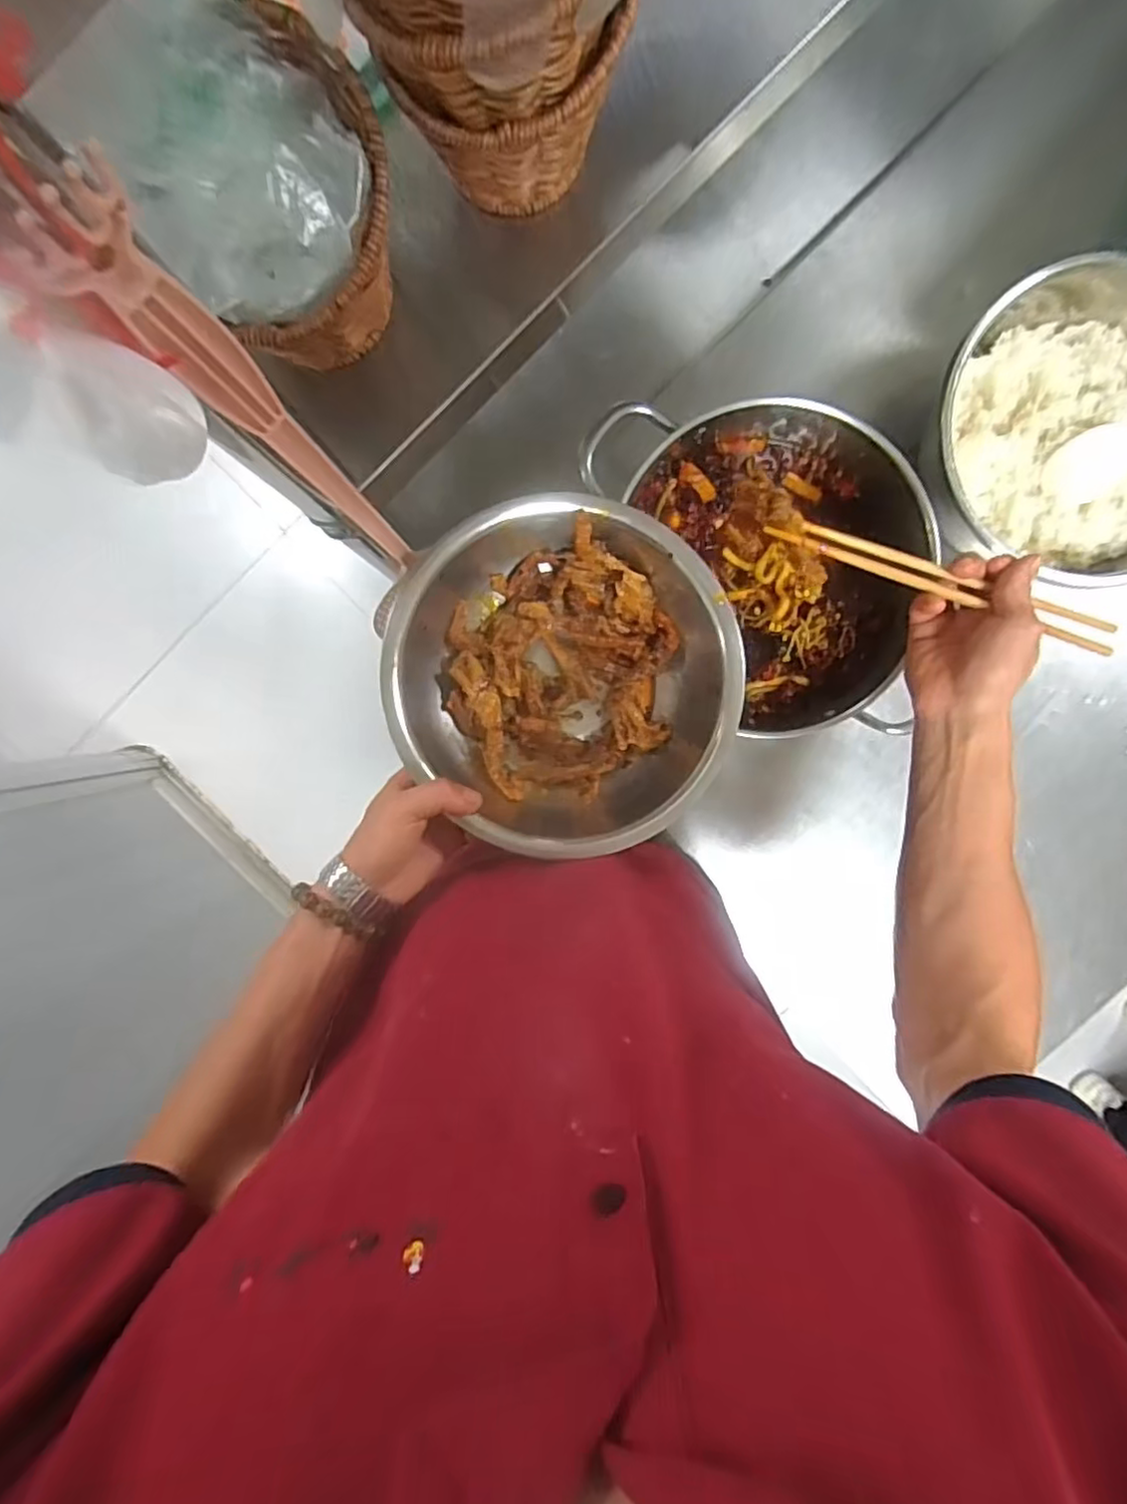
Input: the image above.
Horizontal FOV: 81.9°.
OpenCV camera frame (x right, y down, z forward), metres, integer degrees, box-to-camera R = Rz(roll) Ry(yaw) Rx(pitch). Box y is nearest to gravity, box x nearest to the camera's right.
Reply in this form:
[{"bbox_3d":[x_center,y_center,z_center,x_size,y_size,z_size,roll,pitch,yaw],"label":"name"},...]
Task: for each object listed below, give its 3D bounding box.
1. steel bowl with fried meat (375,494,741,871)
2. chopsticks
[{"bbox_3d":[0.006,-0.056,0.508,0.245,0.091,0.244,0,92,-2],"label":"steel bowl with fried meat"},{"bbox_3d":[0.273,-0.124,0.472,0.268,0.018,0.022,18,91,-5],"label":"chopsticks"}]

